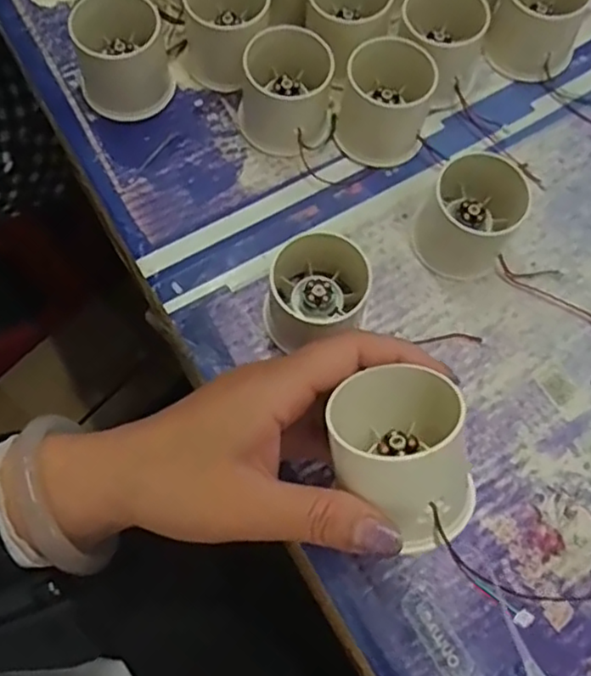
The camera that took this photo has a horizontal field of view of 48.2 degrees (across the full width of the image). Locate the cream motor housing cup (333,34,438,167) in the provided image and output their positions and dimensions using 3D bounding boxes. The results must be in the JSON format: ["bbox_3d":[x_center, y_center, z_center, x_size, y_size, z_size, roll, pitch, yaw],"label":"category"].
[{"bbox_3d":[0.054,-0.142,0.391,0.050,0.045,0.061,14,71,3],"label":"cream motor housing cup"}]

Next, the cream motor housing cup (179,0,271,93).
[{"bbox_3d":[-0.043,-0.188,0.403,0.054,0.044,0.060,0,71,-2],"label":"cream motor housing cup"}]

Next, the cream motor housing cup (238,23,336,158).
[{"bbox_3d":[-0.005,-0.146,0.390,0.054,0.047,0.056,1,71,-2],"label":"cream motor housing cup"}]

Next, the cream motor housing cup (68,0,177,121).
[{"bbox_3d":[-0.103,-0.168,0.393,0.056,0.048,0.054,1,71,-2],"label":"cream motor housing cup"}]

